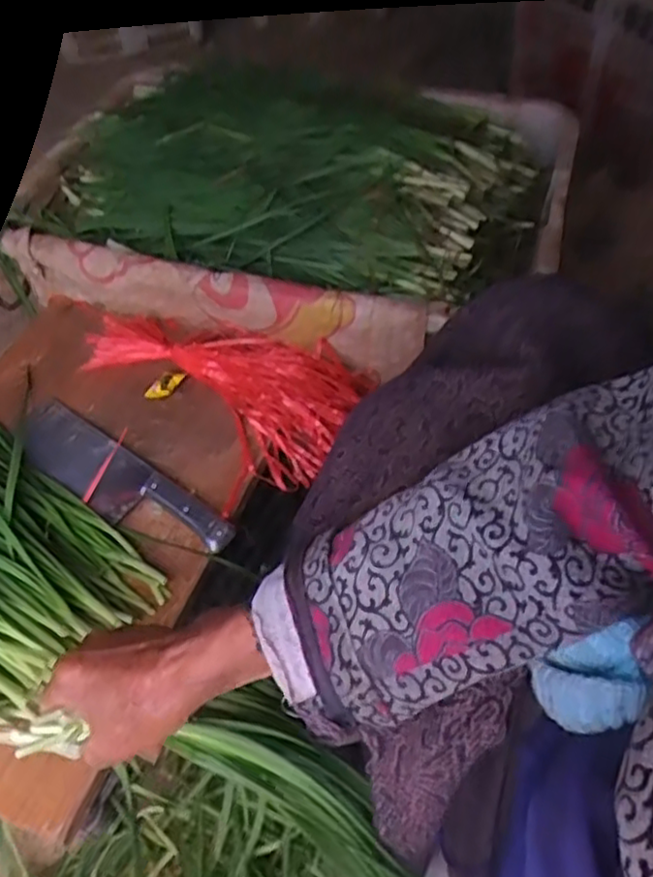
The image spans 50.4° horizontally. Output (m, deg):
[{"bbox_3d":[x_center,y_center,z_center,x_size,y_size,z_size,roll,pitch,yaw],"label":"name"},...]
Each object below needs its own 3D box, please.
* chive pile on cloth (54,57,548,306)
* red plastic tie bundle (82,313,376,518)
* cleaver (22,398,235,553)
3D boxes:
[{"bbox_3d":[-0.029,-0.364,0.886,0.581,0.101,0.410,6,52,7],"label":"chive pile on cloth"},{"bbox_3d":[-0.130,-0.044,0.764,0.311,0.063,0.225,16,54,15],"label":"red plastic tie bundle"},{"bbox_3d":[-0.208,0.042,0.685,0.270,0.020,0.070,32,59,25],"label":"cleaver"}]

